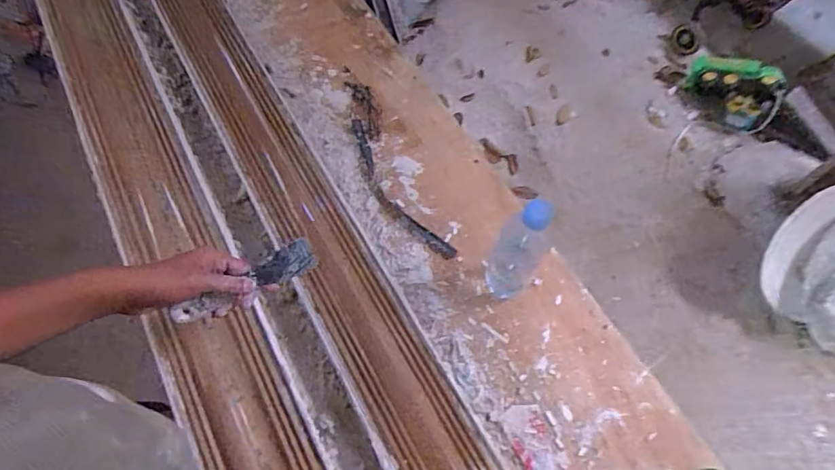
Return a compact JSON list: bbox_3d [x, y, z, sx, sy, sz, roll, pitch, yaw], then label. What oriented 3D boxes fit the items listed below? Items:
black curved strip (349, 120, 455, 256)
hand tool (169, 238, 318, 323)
[{"bbox_3d":[-0.045,-0.079,0.844,0.053,0.020,0.323,-30,66,-14],"label":"black curved strip"},{"bbox_3d":[-0.201,0.058,0.558,0.168,0.027,0.028,-27,65,-10],"label":"hand tool"}]

